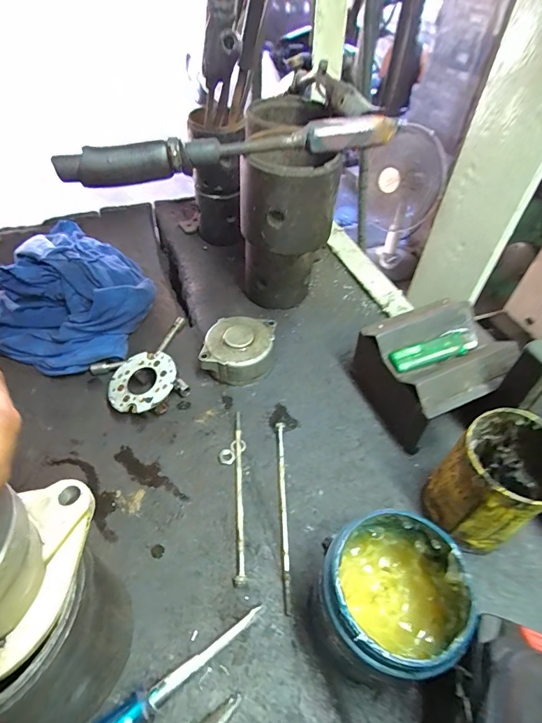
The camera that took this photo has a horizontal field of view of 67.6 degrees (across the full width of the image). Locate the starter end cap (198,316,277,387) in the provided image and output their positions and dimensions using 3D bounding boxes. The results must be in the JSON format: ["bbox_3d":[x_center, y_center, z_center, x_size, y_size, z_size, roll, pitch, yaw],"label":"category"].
[{"bbox_3d":[-0.037,-0.013,0.476,0.076,0.040,0.079,0,50,0],"label":"starter end cap"}]

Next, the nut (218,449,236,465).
[{"bbox_3d":[-0.044,0.094,0.401,0.015,0.004,0.016,0,50,0],"label":"nut"}]

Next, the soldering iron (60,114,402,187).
[{"bbox_3d":[-0.034,-0.171,0.326,0.269,0.032,0.022,-7,49,-9],"label":"soldering iron"}]

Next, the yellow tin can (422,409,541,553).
[{"bbox_3d":[0.178,0.102,0.332,0.077,0.116,0.067,-28,56,-25],"label":"yellow tin can"}]

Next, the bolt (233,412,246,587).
[{"bbox_3d":[-0.030,0.119,0.380,0.008,0.010,0.161,-3,50,-2],"label":"bolt"}]

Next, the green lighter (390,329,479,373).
[{"bbox_3d":[0.156,-0.010,0.390,0.078,0.019,0.027,-13,50,-14],"label":"green lighter"}]

